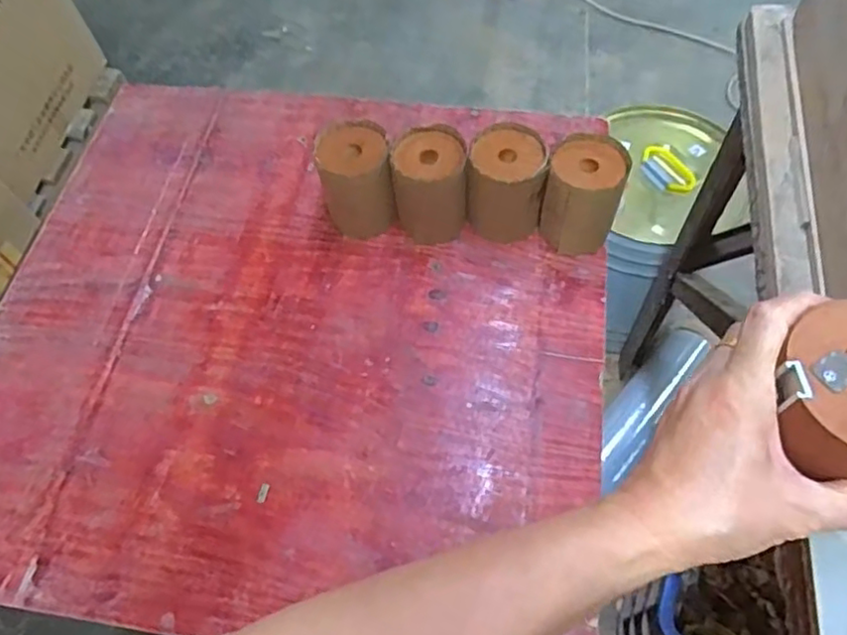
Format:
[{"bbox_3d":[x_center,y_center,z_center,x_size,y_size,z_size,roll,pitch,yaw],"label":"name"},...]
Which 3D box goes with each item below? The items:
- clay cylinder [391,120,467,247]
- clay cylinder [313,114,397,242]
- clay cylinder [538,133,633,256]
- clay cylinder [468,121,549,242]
[{"bbox_3d":[0.008,-0.150,0.726,0.081,0.110,0.079,-6,63,0],"label":"clay cylinder"},{"bbox_3d":[-0.074,-0.156,0.733,0.078,0.112,0.086,-5,63,0],"label":"clay cylinder"},{"bbox_3d":[0.175,-0.132,0.705,0.081,0.113,0.087,-1,64,1],"label":"clay cylinder"},{"bbox_3d":[0.094,-0.154,0.727,0.080,0.114,0.084,-1,64,1],"label":"clay cylinder"}]

